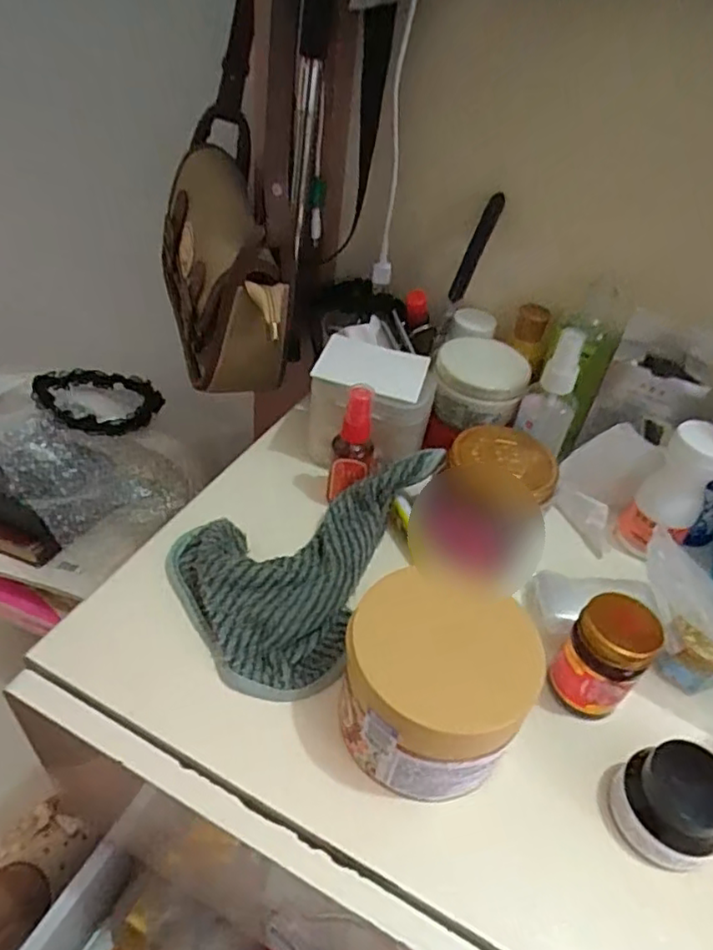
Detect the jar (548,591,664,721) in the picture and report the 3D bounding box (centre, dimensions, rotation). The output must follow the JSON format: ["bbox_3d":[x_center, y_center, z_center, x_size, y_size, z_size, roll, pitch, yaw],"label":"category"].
[{"bbox_3d":[0.140,0.104,0.354,0.040,0.070,0.046,28,45,21],"label":"jar"}]

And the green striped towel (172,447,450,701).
[{"bbox_3d":[-0.045,0.041,0.413,0.138,0.049,0.195,21,43,14],"label":"green striped towel"}]

